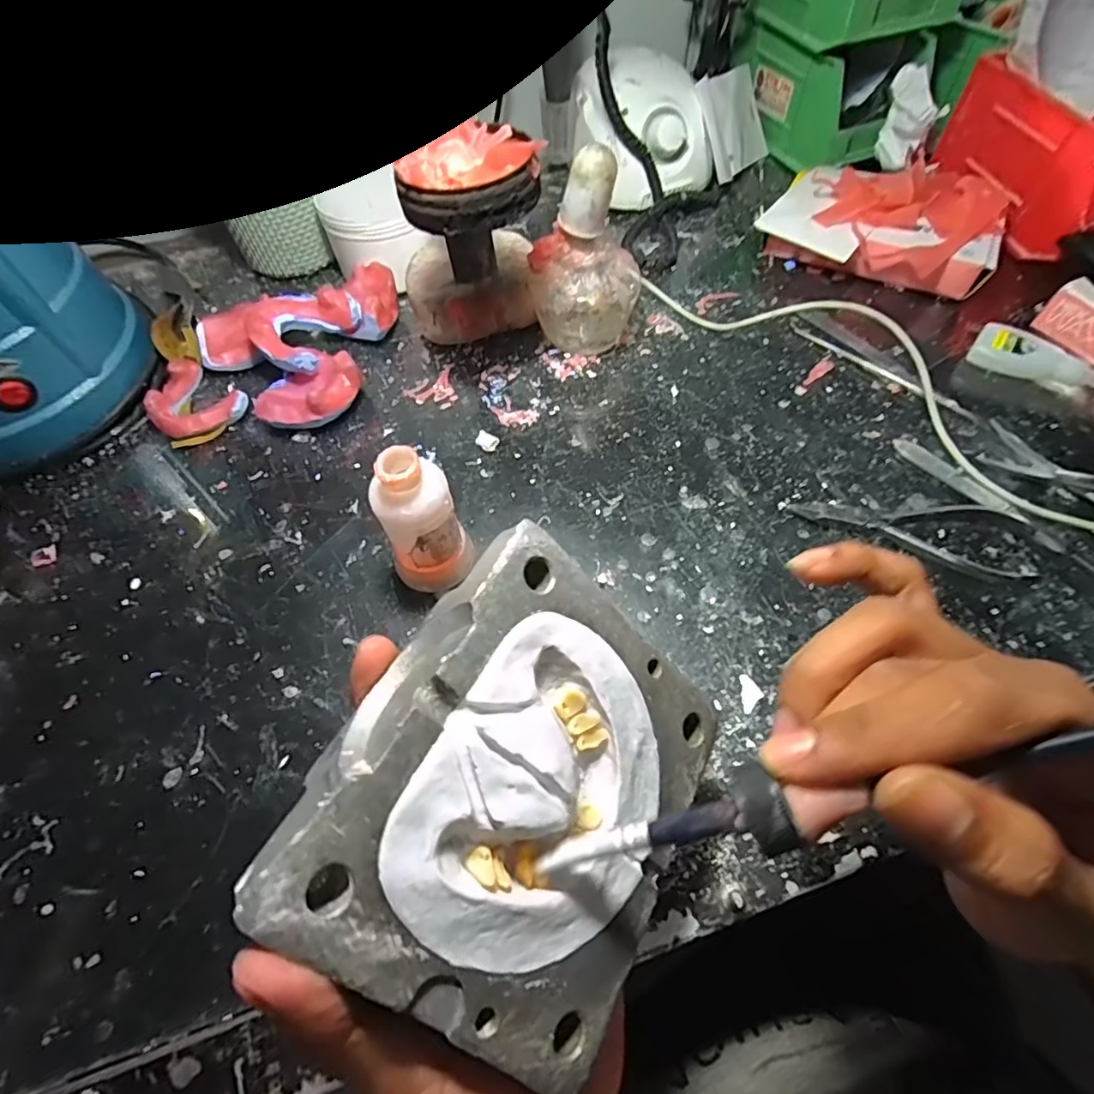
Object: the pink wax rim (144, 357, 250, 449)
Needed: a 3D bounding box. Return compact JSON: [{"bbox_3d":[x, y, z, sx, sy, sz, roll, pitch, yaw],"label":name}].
[{"bbox_3d":[-0.242,-0.097,0.383,0.061,0.021,0.052,29,64,19],"label":"pink wax rim"}]

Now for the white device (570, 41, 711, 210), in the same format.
[{"bbox_3d":[0.077,-0.363,0.494,0.100,0.082,0.126,-19,60,-9],"label":"white device"}]

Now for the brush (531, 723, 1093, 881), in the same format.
[{"bbox_3d":[0.070,0.059,0.136,0.169,0.009,0.019,-23,57,18],"label":"brush"}]

